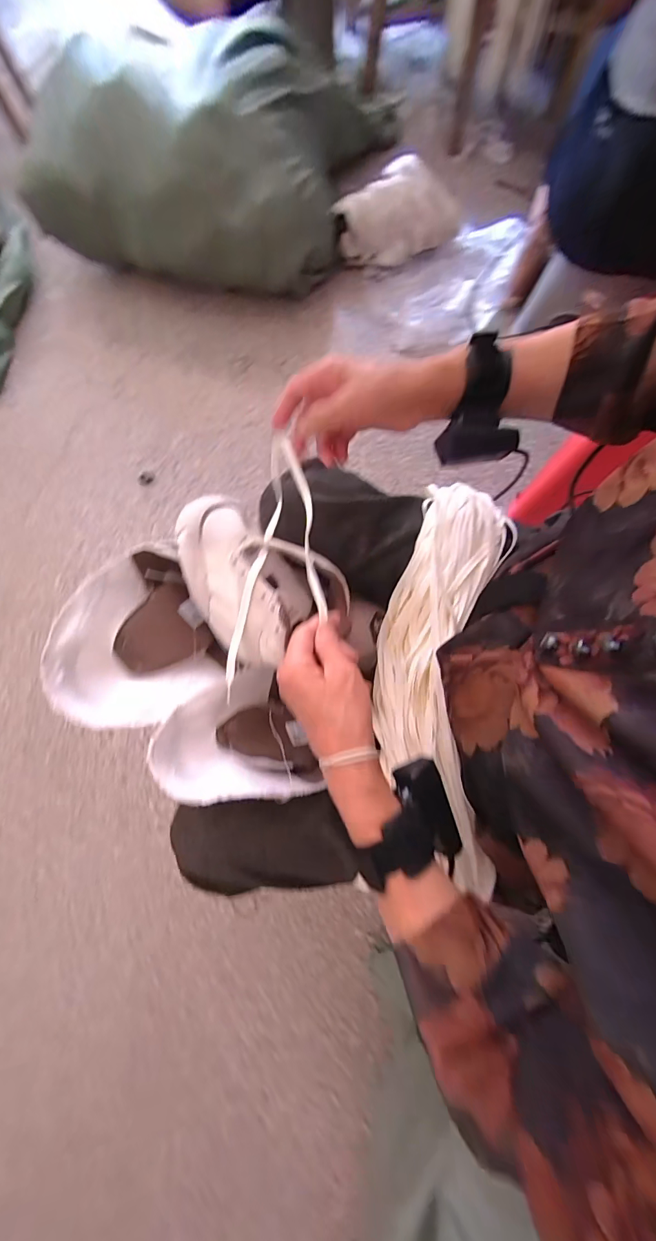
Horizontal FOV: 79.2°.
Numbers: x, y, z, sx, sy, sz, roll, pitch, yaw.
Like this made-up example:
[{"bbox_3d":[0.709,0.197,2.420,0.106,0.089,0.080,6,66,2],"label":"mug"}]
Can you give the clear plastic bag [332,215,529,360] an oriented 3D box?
[{"bbox_3d":[0.253,-0.854,1.014,0.507,0.107,0.302,-18,76,-4],"label":"clear plastic bag"}]

